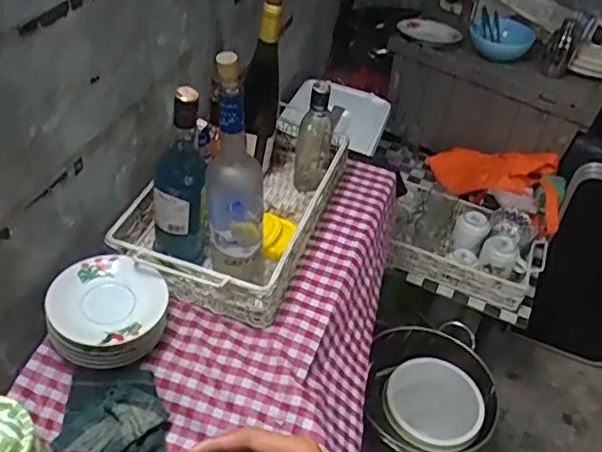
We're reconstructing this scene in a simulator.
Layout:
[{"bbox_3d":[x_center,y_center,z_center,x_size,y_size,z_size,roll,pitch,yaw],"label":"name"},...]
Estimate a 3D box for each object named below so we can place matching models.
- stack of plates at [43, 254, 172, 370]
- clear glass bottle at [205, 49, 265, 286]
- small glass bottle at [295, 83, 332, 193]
[{"bbox_3d":[-0.258,0.121,0.813,0.151,0.082,0.142,16,42,8],"label":"stack of plates"},{"bbox_3d":[-0.083,-0.064,0.783,0.080,0.333,0.075,1,42,-8],"label":"clear glass bottle"},{"bbox_3d":[0.025,-0.159,1.058,0.063,0.198,0.069,8,42,-1],"label":"small glass bottle"}]

